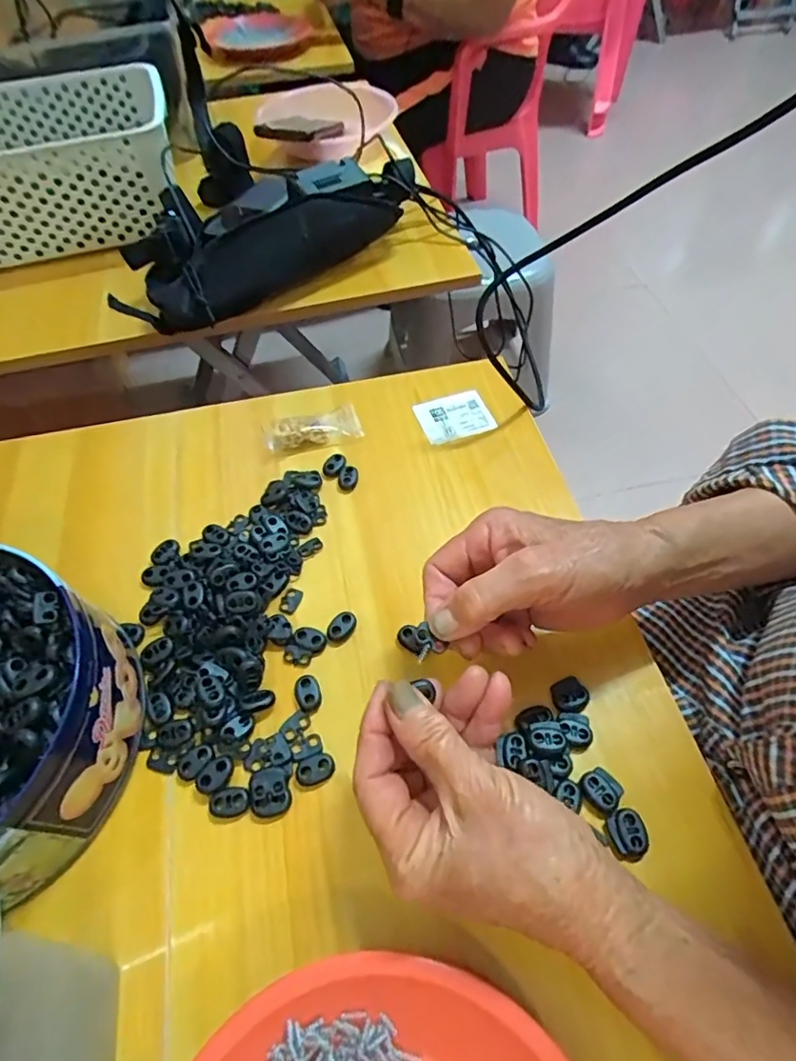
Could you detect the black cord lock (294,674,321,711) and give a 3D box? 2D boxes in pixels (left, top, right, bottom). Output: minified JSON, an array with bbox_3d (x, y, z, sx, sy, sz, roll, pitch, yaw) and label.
[{"bbox_3d":[-0.055,0.098,0.338,0.015,0.004,0.021,-20,56,-12],"label":"black cord lock"}]

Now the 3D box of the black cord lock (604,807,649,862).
[{"bbox_3d":[0.120,0.160,0.290,0.019,0.007,0.023,-13,55,-7],"label":"black cord lock"}]

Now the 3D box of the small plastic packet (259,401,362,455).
[{"bbox_3d":[-0.071,-0.086,0.461,0.078,0.017,0.031,-16,56,-9],"label":"small plastic packet"}]

